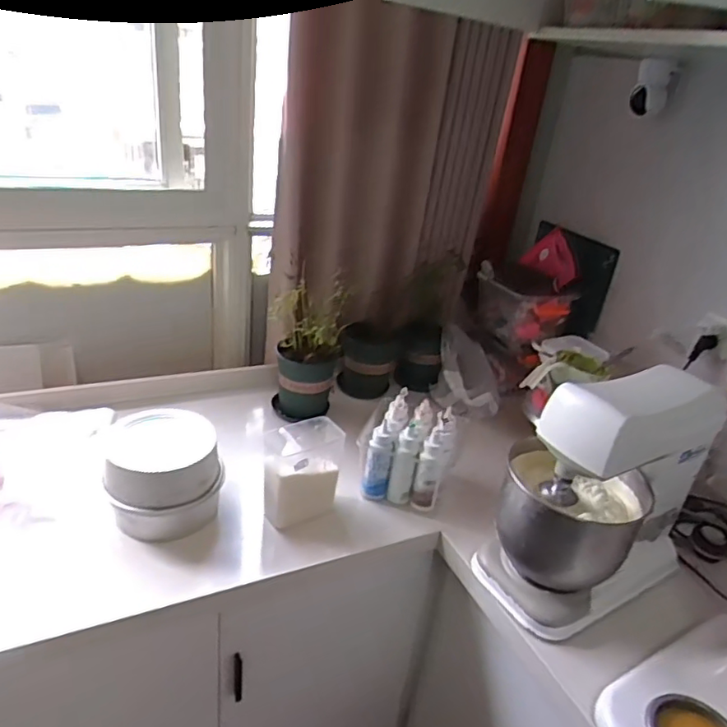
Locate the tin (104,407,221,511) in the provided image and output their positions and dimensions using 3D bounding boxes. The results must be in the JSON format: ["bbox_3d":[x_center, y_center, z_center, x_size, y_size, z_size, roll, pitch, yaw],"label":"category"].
[{"bbox_3d":[-0.364,0.163,1.078,0.193,0.088,0.204,-3,29,-20],"label":"tin"}]

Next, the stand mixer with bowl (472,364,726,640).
[{"bbox_3d":[0.403,0.204,1.009,0.357,0.390,0.234,-17,36,-40],"label":"stand mixer with bowl"}]

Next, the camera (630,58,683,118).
[{"bbox_3d":[0.613,-0.583,1.249,0.076,0.105,0.076,13,28,11],"label":"camera"}]

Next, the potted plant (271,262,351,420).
[{"bbox_3d":[-0.132,-0.058,1.433,0.156,0.356,0.172,9,27,2],"label":"potted plant"}]

